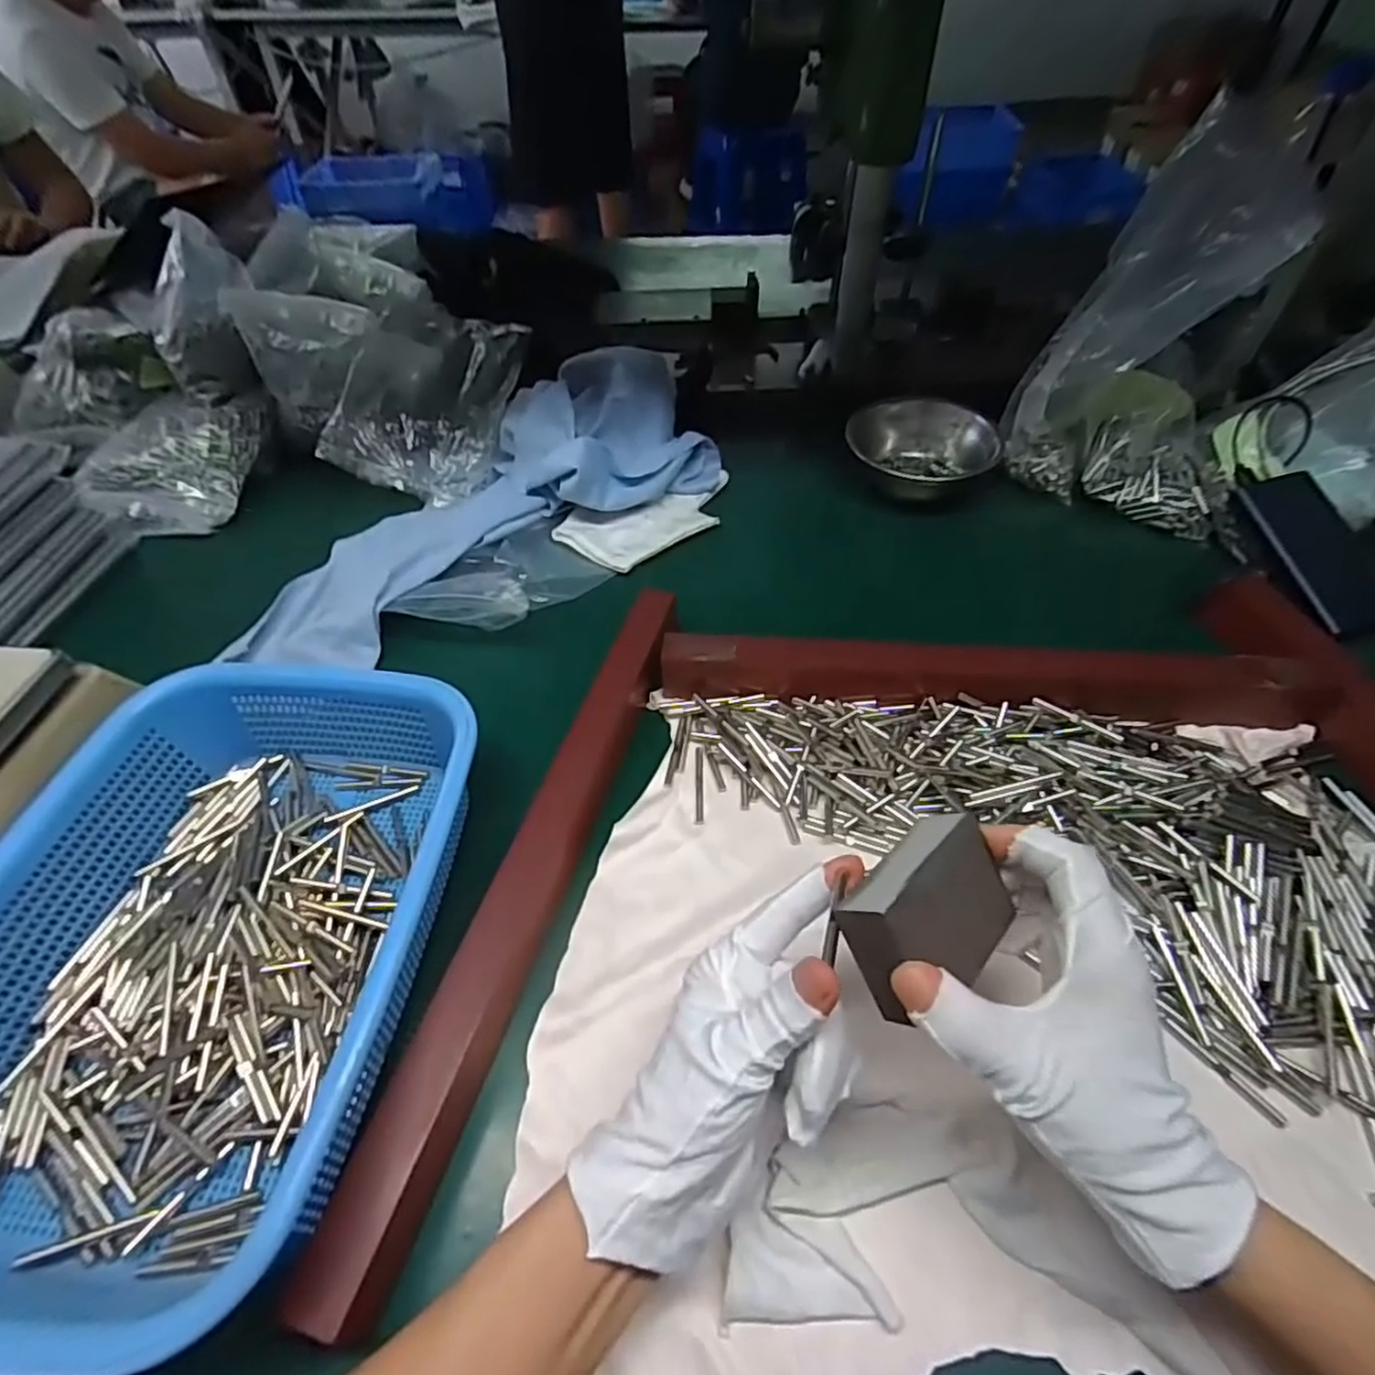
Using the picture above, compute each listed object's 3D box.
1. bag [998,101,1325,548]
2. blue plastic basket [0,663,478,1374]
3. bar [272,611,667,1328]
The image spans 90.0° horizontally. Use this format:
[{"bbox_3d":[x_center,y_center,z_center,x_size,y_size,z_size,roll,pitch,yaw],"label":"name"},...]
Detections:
[{"bbox_3d":[0.379,-0.258,0.529,0.181,0.220,0.108,32,58,24],"label":"bag"},{"bbox_3d":[-0.227,0.119,0.333,0.213,0.070,0.283,4,51,4],"label":"blue plastic basket"},{"bbox_3d":[-0.076,0.090,0.368,0.033,0.046,0.383,13,52,11],"label":"bar"}]

